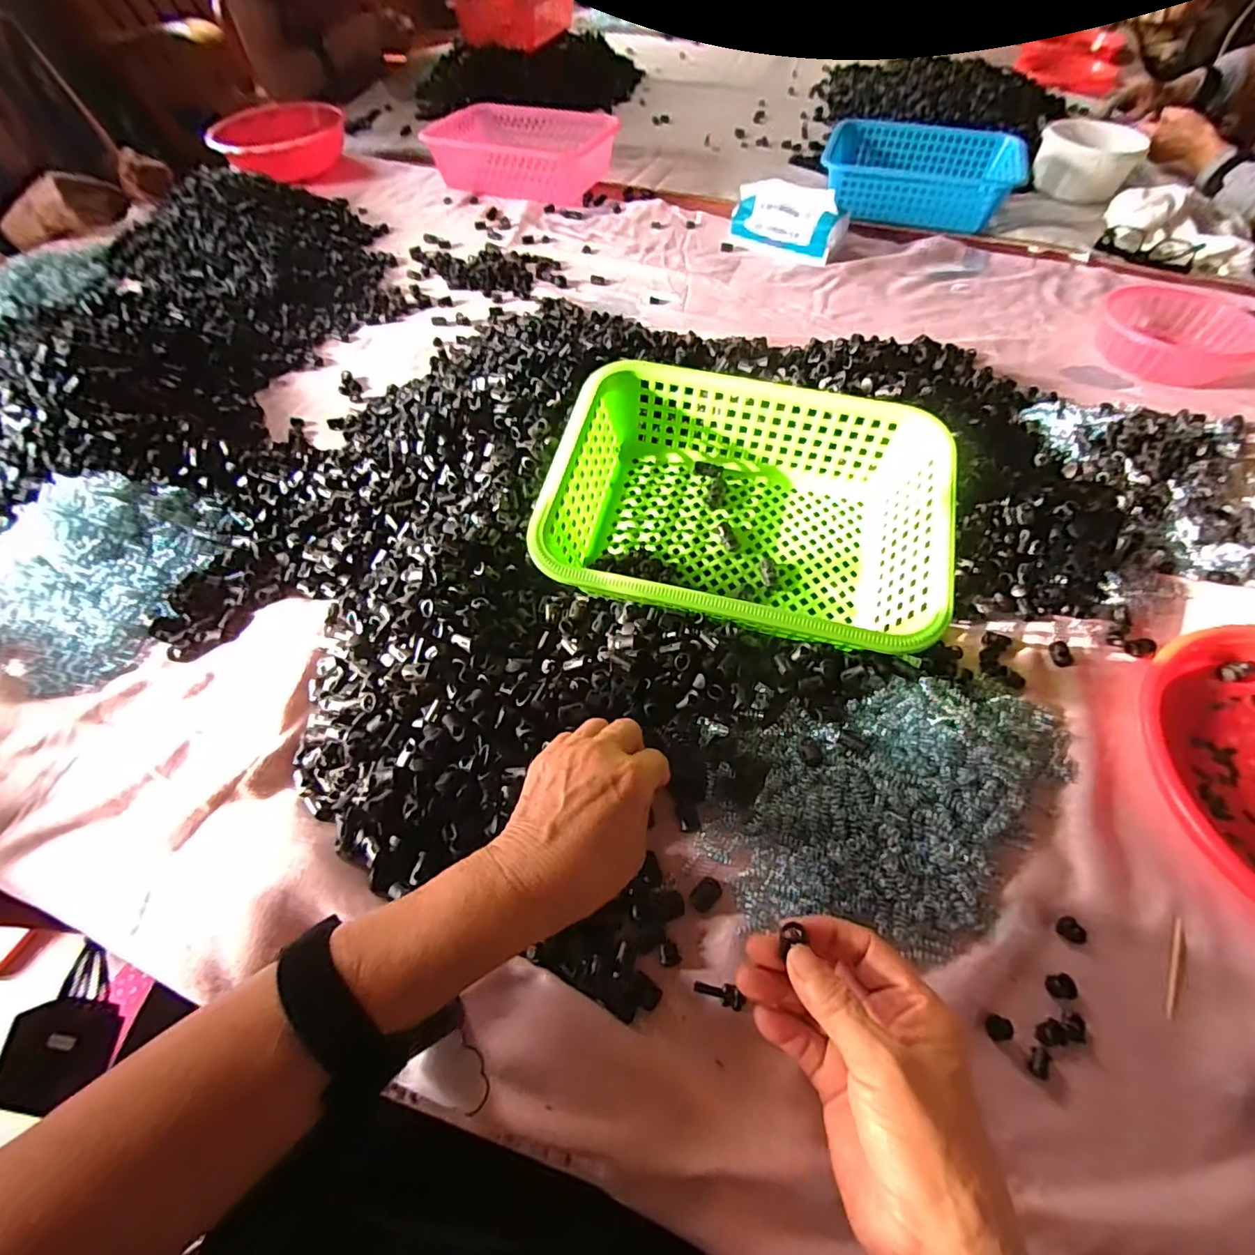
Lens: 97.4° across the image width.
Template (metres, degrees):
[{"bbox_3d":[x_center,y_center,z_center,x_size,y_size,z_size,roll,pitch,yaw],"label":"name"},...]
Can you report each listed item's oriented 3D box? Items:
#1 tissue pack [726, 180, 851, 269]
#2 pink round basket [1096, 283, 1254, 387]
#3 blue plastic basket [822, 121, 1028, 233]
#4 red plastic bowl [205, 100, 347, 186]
[{"bbox_3d":[0.240,-0.610,0.830,0.169,0.074,0.076,29,62,18],"label":"tissue pack"},{"bbox_3d":[0.692,-0.373,0.694,0.165,0.044,0.170,22,60,14],"label":"pink round basket"},{"bbox_3d":[0.480,-0.755,0.919,0.297,0.079,0.210,11,58,7],"label":"blue plastic basket"},{"bbox_3d":[-0.663,-0.939,1.058,0.240,0.059,0.227,-21,60,-13],"label":"red plastic bowl"}]

